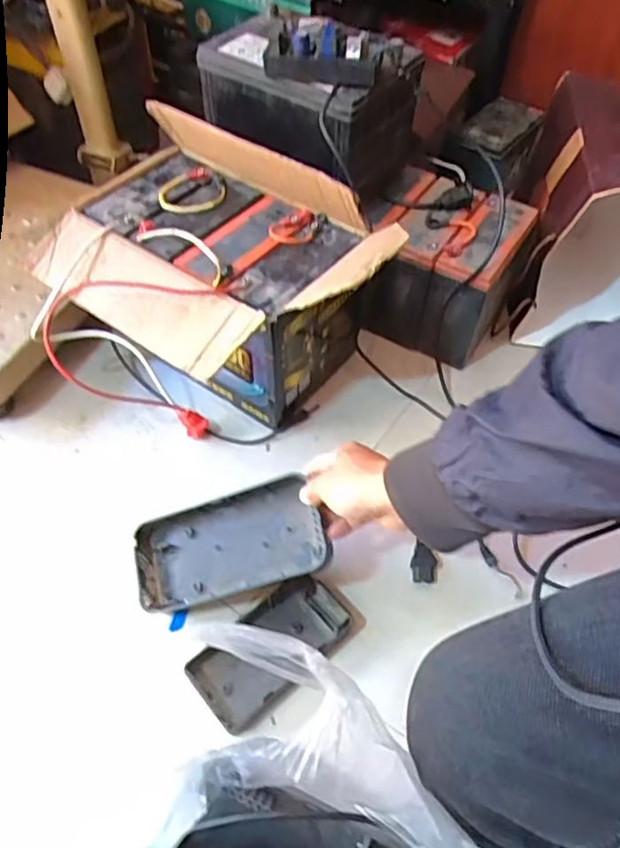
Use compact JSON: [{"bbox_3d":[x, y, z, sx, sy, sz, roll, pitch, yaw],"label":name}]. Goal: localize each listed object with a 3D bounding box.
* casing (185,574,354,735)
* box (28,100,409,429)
[{"bbox_3d":[-0.041,0.232,0.653,0.165,0.021,0.084,-35,62,-25],"label":"casing"},{"bbox_3d":[-0.112,-0.161,0.783,0.375,0.275,0.269,30,57,18],"label":"box"}]

